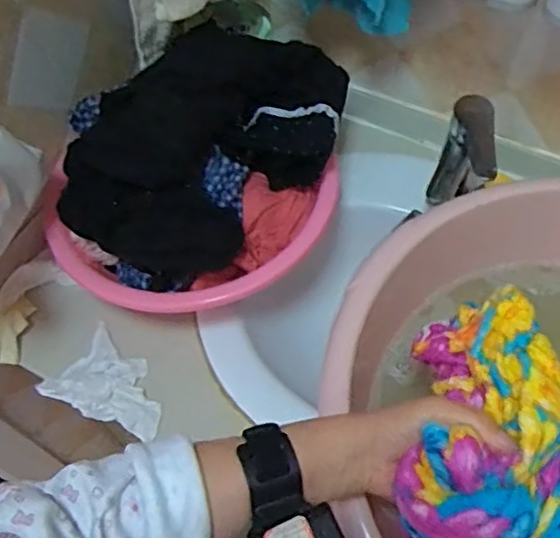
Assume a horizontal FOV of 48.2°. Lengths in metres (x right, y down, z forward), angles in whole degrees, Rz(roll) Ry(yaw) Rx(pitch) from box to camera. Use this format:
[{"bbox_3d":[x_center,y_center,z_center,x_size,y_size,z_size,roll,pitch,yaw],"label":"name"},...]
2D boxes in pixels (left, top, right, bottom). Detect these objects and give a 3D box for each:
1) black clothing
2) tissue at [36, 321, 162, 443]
[{"bbox_3d":[-0.068,-0.139,0.696,0.348,0.135,0.192,-40,66,-19],"label":"black clothing"},{"bbox_3d":[-0.191,0.136,0.713,0.131,0.030,0.096,31,66,19],"label":"tissue"}]

